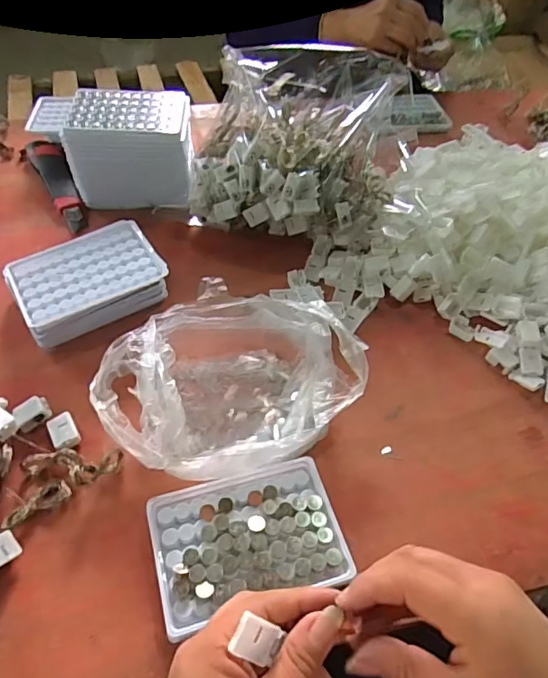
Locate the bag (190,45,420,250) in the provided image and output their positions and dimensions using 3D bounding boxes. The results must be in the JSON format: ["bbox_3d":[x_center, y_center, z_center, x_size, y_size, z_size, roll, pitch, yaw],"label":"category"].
[{"bbox_3d":[0.040,-0.223,0.584,0.230,0.169,0.208,14,52,7],"label":"bag"}]

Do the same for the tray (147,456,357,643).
[{"bbox_3d":[-0.019,0.141,0.370,0.129,0.016,0.094,-11,53,-13],"label":"tray"}]

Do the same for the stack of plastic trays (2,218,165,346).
[{"bbox_3d":[-0.178,-0.052,0.501,0.133,0.047,0.105,-26,57,-23],"label":"stack of plastic trays"}]

